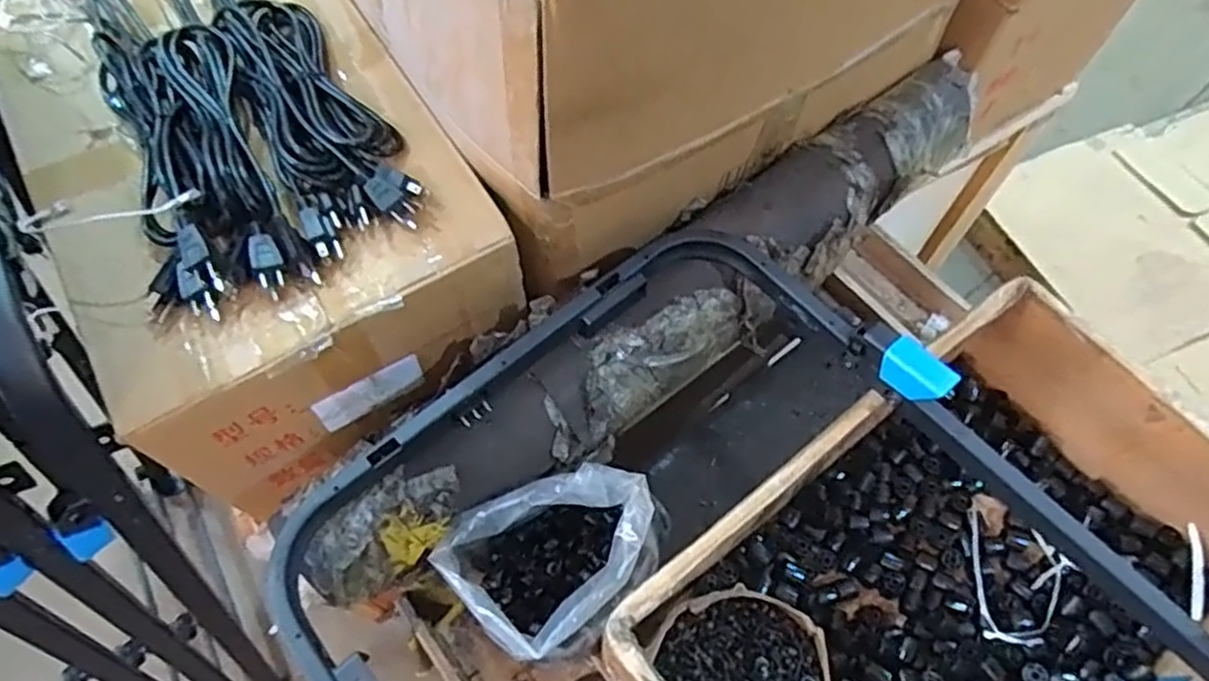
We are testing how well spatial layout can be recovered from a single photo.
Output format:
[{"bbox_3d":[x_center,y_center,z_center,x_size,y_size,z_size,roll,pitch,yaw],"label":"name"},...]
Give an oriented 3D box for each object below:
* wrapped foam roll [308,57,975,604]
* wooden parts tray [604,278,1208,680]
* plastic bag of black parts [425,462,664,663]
[{"bbox_3d":[0.081,-0.052,0.697,0.793,0.093,0.133,-36,67,-18],"label":"wrapped foam roll"},{"bbox_3d":[0.310,0.238,0.633,0.526,0.164,0.366,-36,67,-18],"label":"wooden parts tray"},{"bbox_3d":[-0.038,0.196,0.655,0.182,0.123,0.130,-29,66,-15],"label":"plastic bag of black parts"}]

